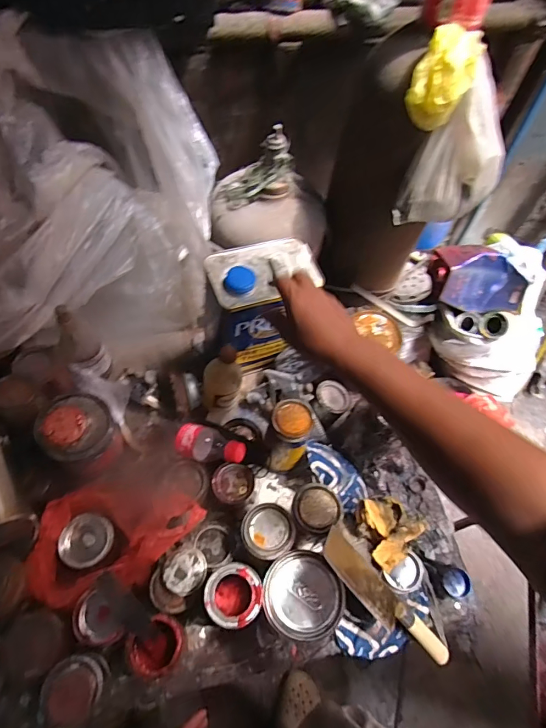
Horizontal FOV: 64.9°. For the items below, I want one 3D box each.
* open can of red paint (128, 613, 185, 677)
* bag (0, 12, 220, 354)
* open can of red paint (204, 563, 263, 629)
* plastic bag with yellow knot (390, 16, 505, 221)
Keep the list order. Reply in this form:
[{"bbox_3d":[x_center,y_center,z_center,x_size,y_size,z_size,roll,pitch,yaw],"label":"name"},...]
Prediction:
[{"bbox_3d":[-0.157,0.384,0.589,0.066,0.071,0.068,2,60,-3],"label":"open can of red paint"},{"bbox_3d":[-0.363,-0.275,0.798,0.504,0.372,0.542,-6,60,-8],"label":"bag"},{"bbox_3d":[-0.053,0.325,0.600,0.071,0.138,0.069,2,60,-3],"label":"open can of red paint"},{"bbox_3d":[0.295,-0.374,0.698,0.185,0.235,0.136,-13,62,-12],"label":"plastic bag with yellow knot"}]

